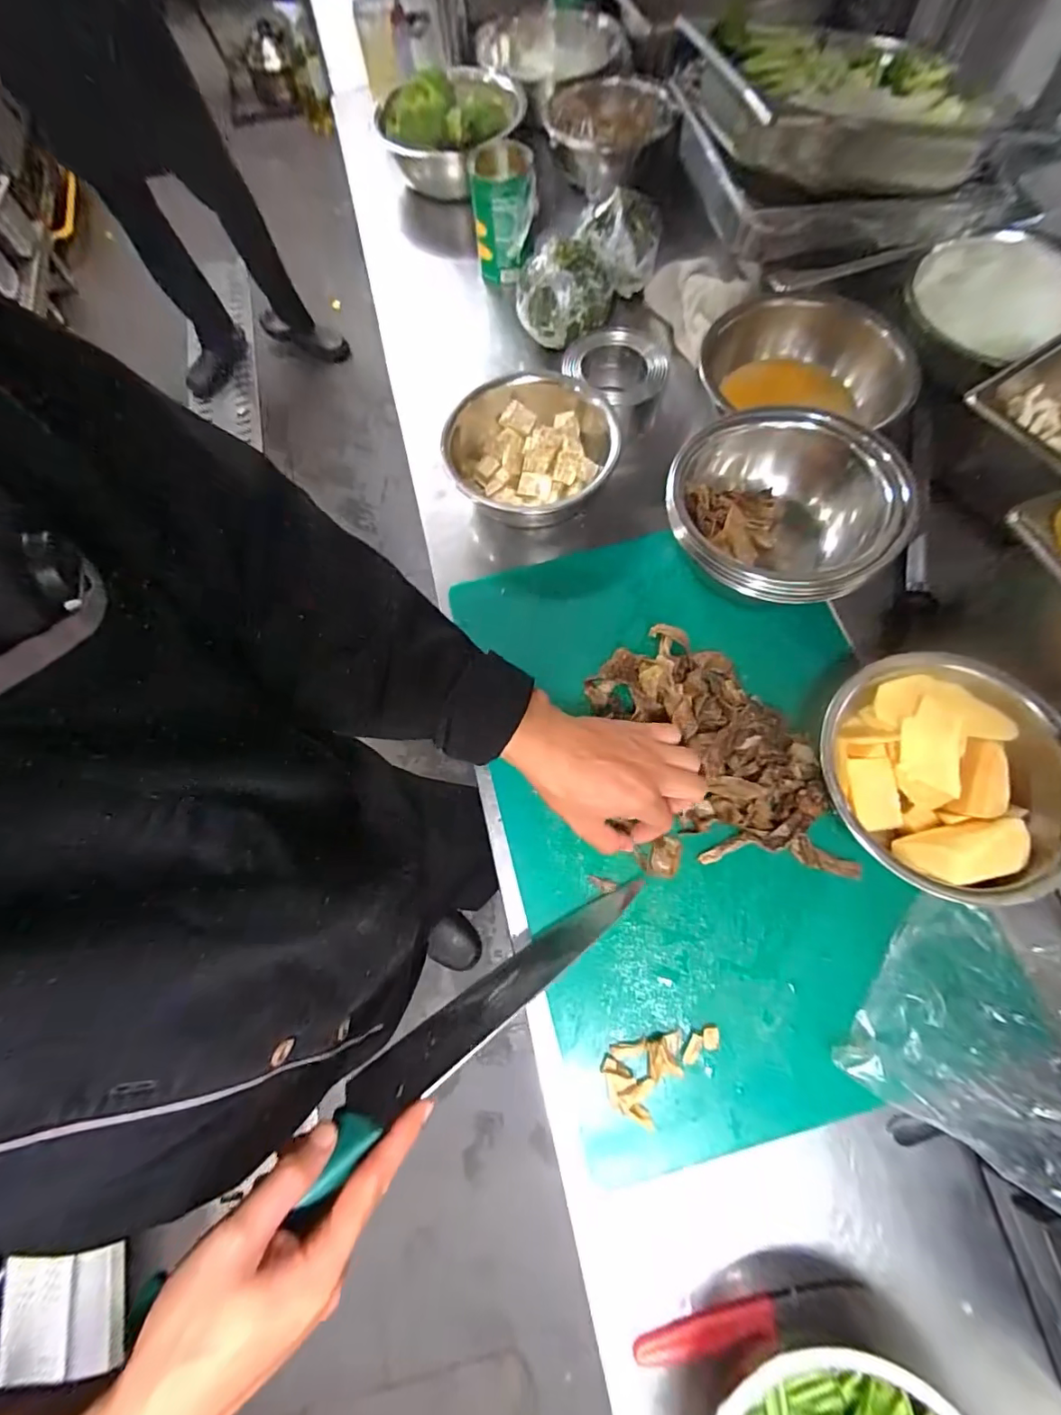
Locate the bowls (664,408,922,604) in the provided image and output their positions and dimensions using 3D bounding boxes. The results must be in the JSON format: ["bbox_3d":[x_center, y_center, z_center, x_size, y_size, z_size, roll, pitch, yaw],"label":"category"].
[{"bbox_3d":[0.215,-0.171,0.455,0.173,0.095,0.183,-1,71,3],"label":"bowls"}]

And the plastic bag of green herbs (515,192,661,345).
[{"bbox_3d":[0.079,-0.521,0.611,0.098,0.076,0.195,39,77,14],"label":"plastic bag of green herbs"}]

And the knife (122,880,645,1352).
[{"bbox_3d":[-0.060,0.225,0.345,0.345,0.042,0.033,-30,75,-25],"label":"knife"}]

